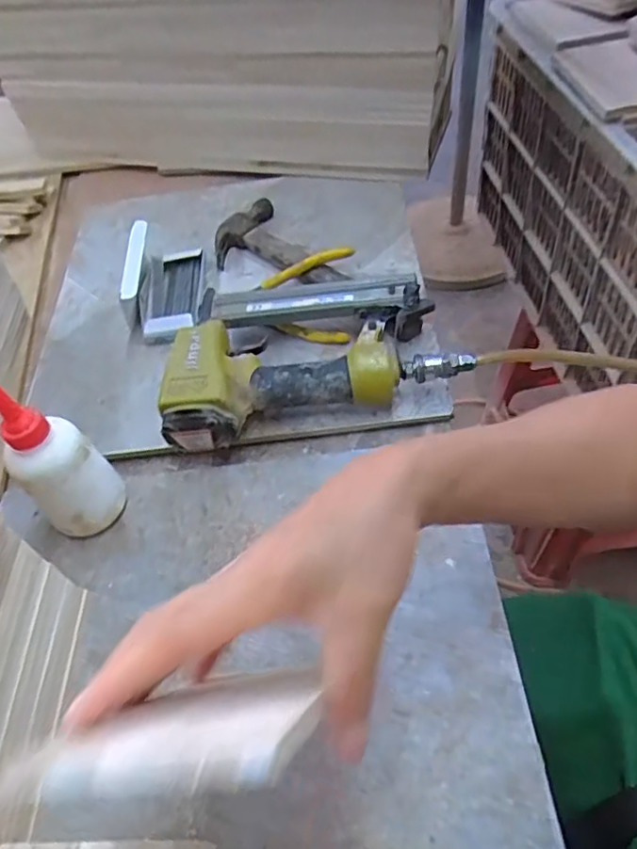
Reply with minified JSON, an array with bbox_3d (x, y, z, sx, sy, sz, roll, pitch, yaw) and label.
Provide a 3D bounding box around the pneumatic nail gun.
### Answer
[{"bbox_3d":[-0.012,-0.077,0.535,0.251,0.061,0.184,-10,52,0],"label":"pneumatic nail gun"}]

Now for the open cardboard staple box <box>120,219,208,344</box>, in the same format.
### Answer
[{"bbox_3d":[-0.153,-0.146,0.602,0.075,0.064,0.129,-6,52,3],"label":"open cardboard staple box"}]

